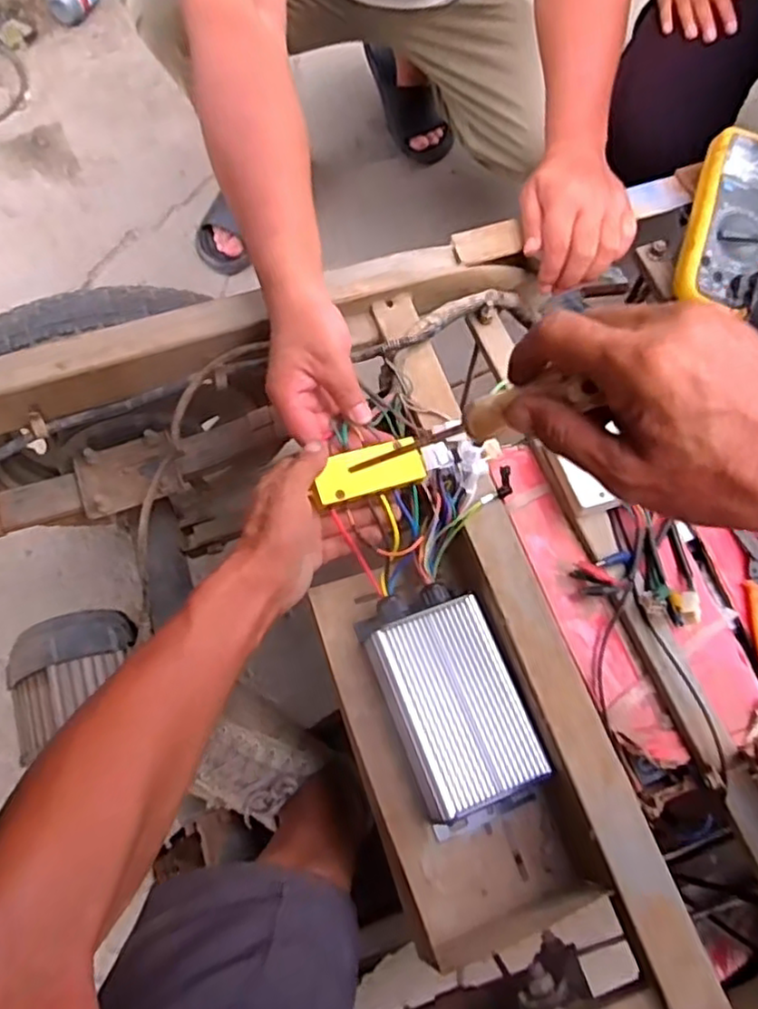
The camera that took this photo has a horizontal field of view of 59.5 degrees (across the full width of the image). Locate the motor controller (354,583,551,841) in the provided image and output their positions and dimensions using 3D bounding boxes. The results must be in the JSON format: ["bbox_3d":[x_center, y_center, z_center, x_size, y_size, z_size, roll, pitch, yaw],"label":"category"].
[{"bbox_3d":[0.060,0.160,0.532,0.099,0.050,0.187,-21,75,-7],"label":"motor controller"}]

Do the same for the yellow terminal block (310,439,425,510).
[{"bbox_3d":[-0.006,-0.028,0.542,0.092,0.020,0.039,-18,93,-20],"label":"yellow terminal block"}]

